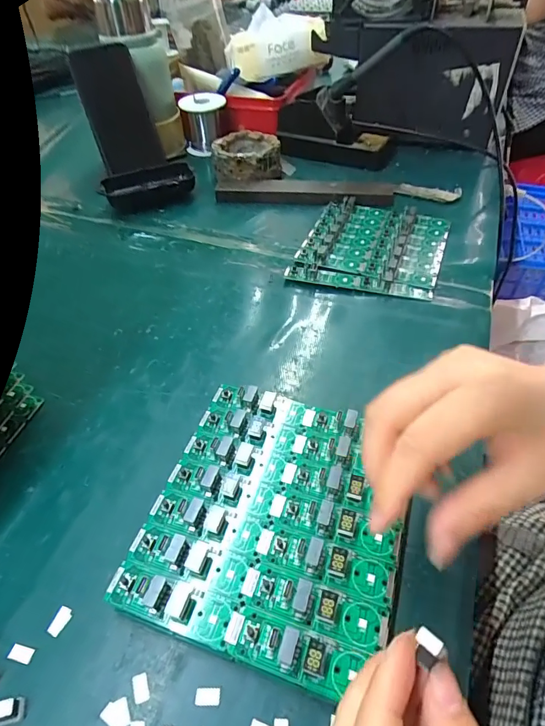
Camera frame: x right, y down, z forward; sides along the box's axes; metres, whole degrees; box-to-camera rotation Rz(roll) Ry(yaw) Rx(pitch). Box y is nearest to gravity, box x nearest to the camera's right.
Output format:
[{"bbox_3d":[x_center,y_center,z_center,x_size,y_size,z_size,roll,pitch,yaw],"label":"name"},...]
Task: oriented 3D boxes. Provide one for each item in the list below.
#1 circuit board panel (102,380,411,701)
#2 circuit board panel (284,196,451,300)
[{"bbox_3d":[0.002,0.081,0.246,0.137,0.011,0.148,13,50,14],"label":"circuit board panel"},{"bbox_3d":[0.102,-0.123,0.442,0.138,0.014,0.150,13,50,14],"label":"circuit board panel"}]

